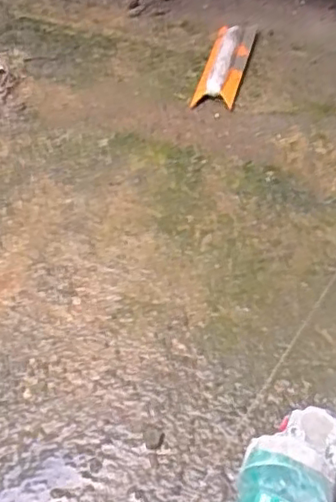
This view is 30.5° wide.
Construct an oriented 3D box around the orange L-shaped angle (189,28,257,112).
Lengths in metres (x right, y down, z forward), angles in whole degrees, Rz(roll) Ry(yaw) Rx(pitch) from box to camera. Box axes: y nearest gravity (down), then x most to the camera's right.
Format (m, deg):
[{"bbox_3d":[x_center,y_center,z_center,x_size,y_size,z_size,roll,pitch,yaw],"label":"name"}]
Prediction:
[{"bbox_3d":[0.084,-0.274,0.893,0.058,0.029,0.174,10,52,16],"label":"orange L-shaped angle"}]

